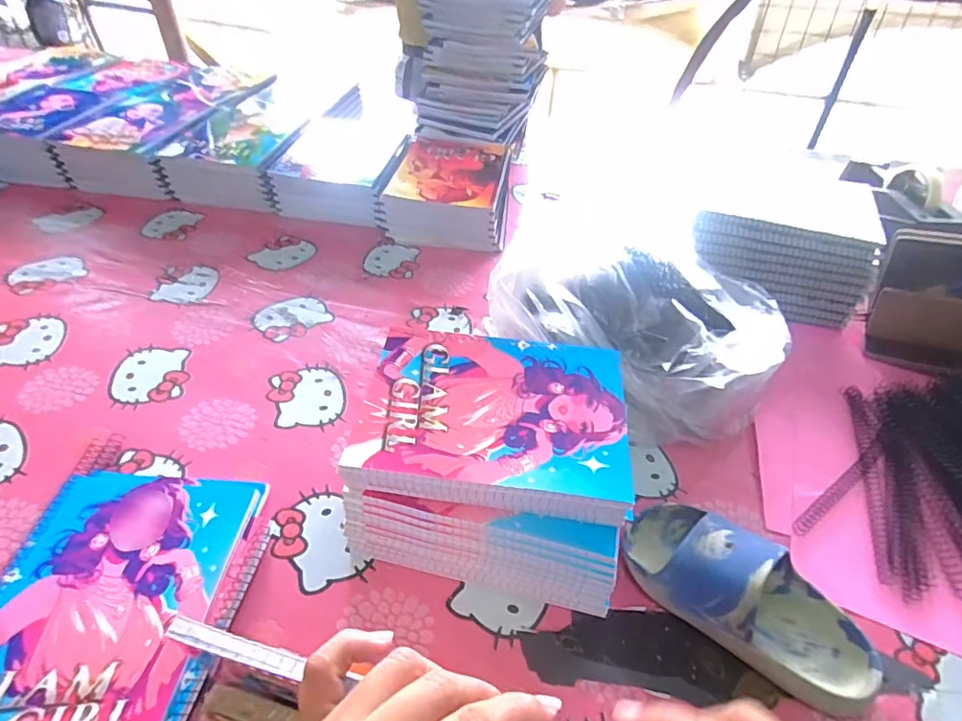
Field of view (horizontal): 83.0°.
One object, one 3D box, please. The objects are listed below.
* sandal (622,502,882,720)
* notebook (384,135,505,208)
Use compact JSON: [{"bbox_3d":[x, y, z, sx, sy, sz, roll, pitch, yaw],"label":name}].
[{"bbox_3d":[0.198,0.159,0.390,0.181,0.051,0.099,32,51,27],"label":"sandal"},{"bbox_3d":[-0.044,-0.274,0.780,0.144,0.009,0.190,7,44,4],"label":"notebook"}]

